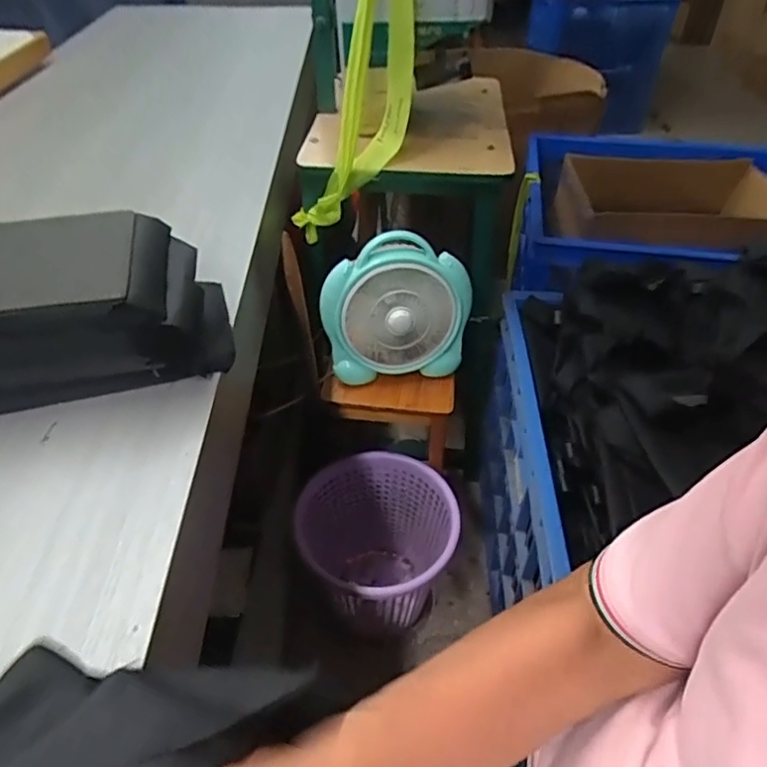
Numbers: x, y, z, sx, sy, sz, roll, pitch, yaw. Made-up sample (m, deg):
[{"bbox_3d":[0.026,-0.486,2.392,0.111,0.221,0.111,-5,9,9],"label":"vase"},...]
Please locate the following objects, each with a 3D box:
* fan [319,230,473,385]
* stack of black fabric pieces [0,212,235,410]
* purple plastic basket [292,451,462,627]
[{"bbox_3d":[0.022,-0.113,0.940,0.239,0.213,0.072,-5,43,-6],"label":"fan"},{"bbox_3d":[-0.316,-0.071,0.547,0.309,0.133,0.146,-9,44,-10],"label":"stack of black fabric pieces"},{"bbox_3d":[-0.014,0.310,1.075,0.247,0.266,0.268,1,43,-1],"label":"purple plastic basket"}]

